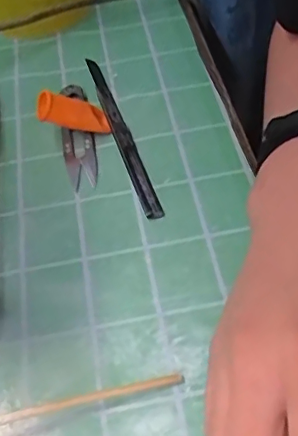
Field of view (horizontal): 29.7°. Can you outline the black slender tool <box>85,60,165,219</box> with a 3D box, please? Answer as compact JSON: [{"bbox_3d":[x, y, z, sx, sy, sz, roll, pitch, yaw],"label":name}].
[{"bbox_3d":[-0.021,-0.064,0.401,0.013,0.014,0.158,-17,51,-8],"label":"black slender tool"}]

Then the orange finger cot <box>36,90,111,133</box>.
[{"bbox_3d":[-0.053,-0.074,0.400,0.059,0.019,0.013,9,36,-43],"label":"orange finger cot"}]

